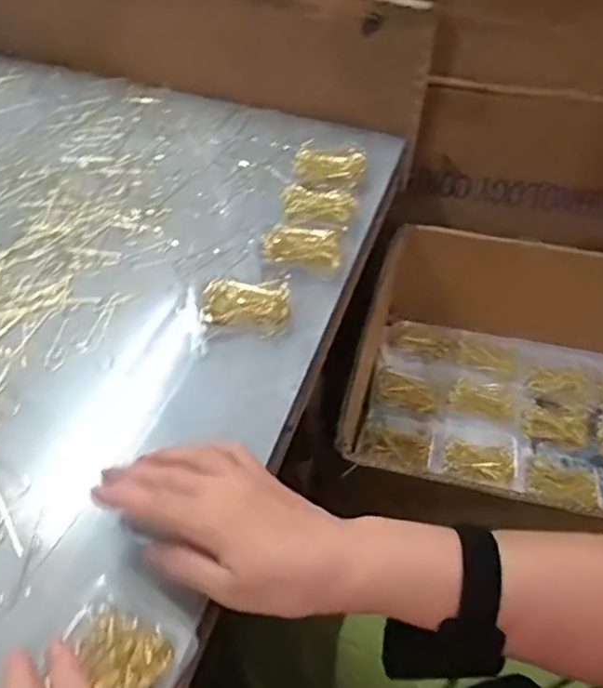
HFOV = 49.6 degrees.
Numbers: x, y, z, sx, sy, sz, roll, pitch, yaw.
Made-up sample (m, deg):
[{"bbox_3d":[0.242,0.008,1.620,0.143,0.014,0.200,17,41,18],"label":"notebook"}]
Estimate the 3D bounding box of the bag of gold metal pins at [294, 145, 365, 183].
[{"bbox_3d":[0.029,-0.184,0.670,0.071,0.021,0.042,4,48,2],"label":"bag of gold metal pins"}]

